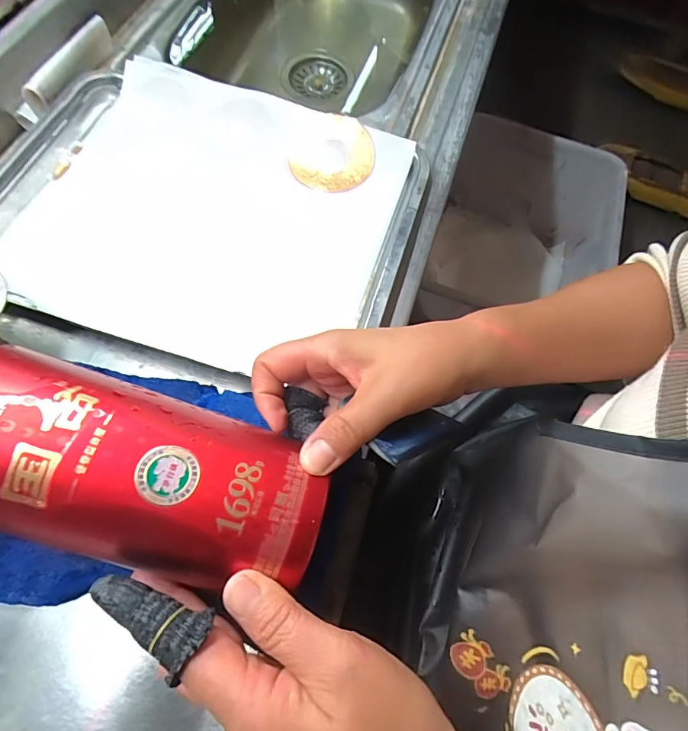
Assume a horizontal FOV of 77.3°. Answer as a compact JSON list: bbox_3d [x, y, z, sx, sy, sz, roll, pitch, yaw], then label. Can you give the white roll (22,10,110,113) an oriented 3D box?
[{"bbox_3d":[-0.285,-0.318,0.456,0.021,0.034,0.131,27,67,5],"label":"white roll"}]

